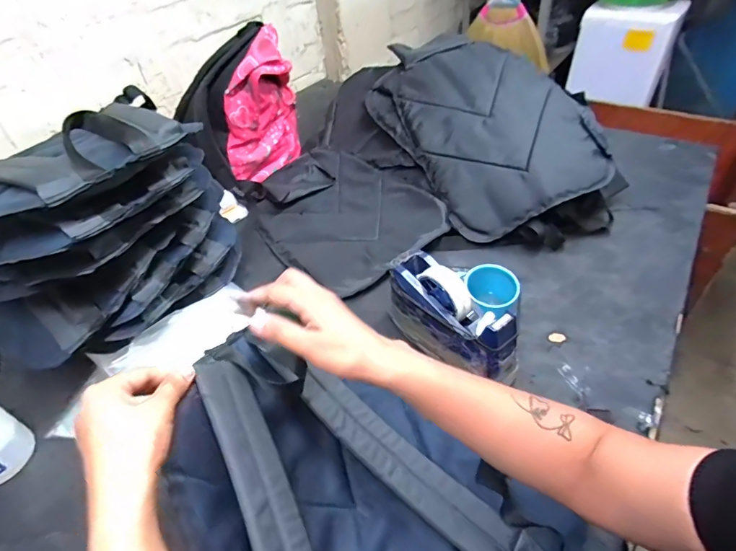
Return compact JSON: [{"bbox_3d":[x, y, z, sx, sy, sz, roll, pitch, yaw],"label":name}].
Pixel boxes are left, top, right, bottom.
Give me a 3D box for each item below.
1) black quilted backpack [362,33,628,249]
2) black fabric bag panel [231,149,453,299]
[{"bbox_3d":[0.233,-0.281,0.844,0.325,0.140,0.559,-41,67,4],"label":"black quilted backpack"},{"bbox_3d":[-0.066,-0.138,0.850,0.301,0.051,0.424,-29,47,-23],"label":"black fabric bag panel"}]

